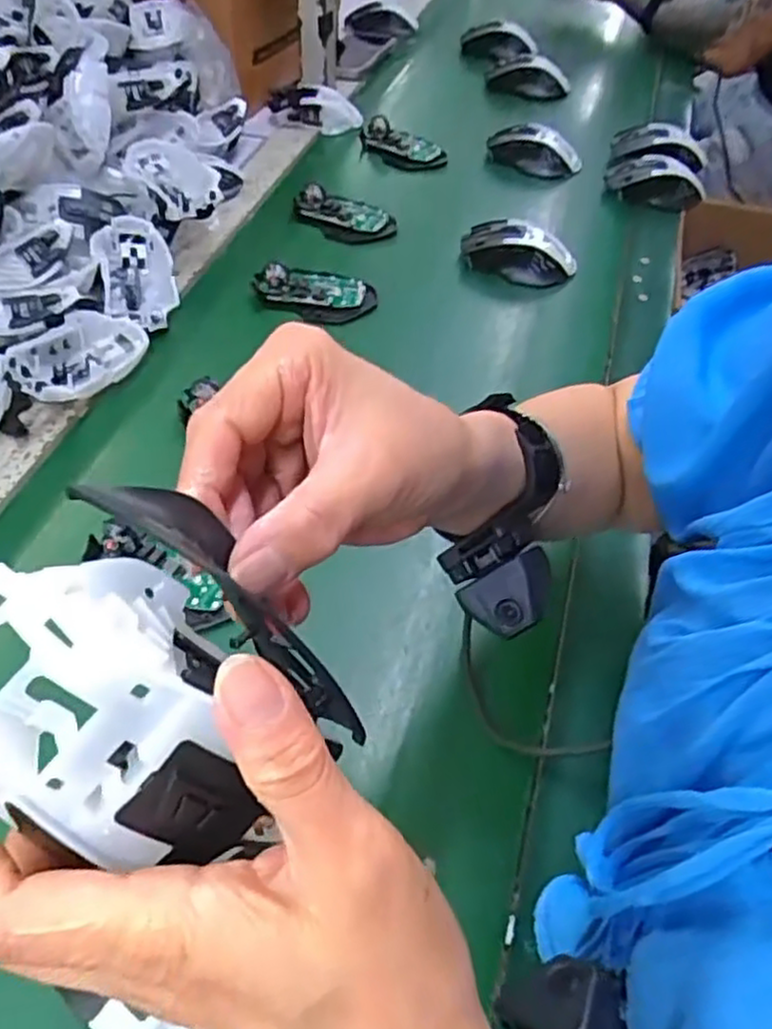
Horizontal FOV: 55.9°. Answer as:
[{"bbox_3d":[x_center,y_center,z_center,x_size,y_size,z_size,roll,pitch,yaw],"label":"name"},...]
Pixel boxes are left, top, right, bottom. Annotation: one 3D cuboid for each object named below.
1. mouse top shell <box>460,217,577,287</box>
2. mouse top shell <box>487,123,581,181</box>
[{"bbox_3d":[0.134,-0.265,0.732,0.115,0.040,0.055,19,51,11],"label":"mouse top shell"},{"bbox_3d":[0.179,-0.439,0.879,0.113,0.046,0.053,17,51,10],"label":"mouse top shell"}]

